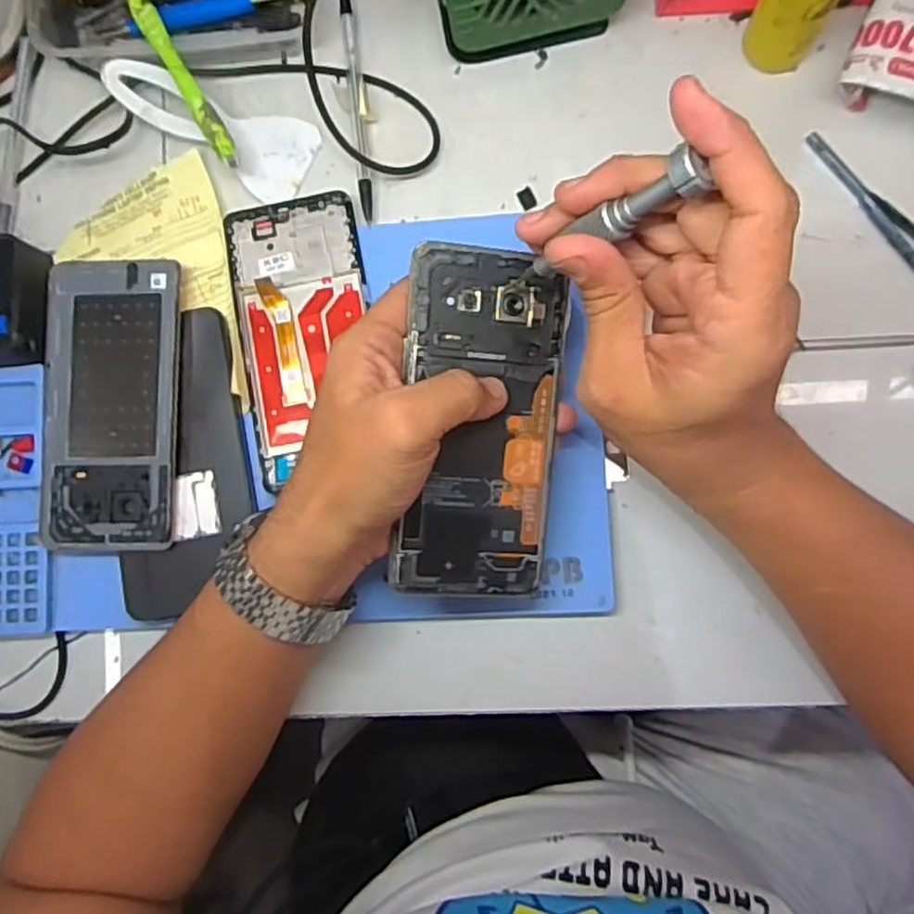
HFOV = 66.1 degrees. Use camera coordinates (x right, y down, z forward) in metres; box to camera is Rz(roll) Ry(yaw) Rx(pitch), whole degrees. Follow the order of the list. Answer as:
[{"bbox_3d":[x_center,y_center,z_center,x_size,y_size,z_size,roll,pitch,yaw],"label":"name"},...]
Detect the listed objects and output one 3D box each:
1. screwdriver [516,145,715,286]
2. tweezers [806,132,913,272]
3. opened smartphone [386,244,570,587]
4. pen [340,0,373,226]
[{"bbox_3d":[0.052,-0.088,0.276,0.017,0.113,0.013,6,84,-22],"label":"screwdriver"},{"bbox_3d":[0.237,-0.126,0.382,0.019,0.006,0.130,-43,83,1],"label":"tweezers"},{"bbox_3d":[0.012,-0.015,0.329,0.073,0.004,0.159,3,95,-12],"label":"opened smartphone"},{"bbox_3d":[-0.058,-0.206,0.410,0.008,0.008,0.139,-7,85,5],"label":"pen"}]

